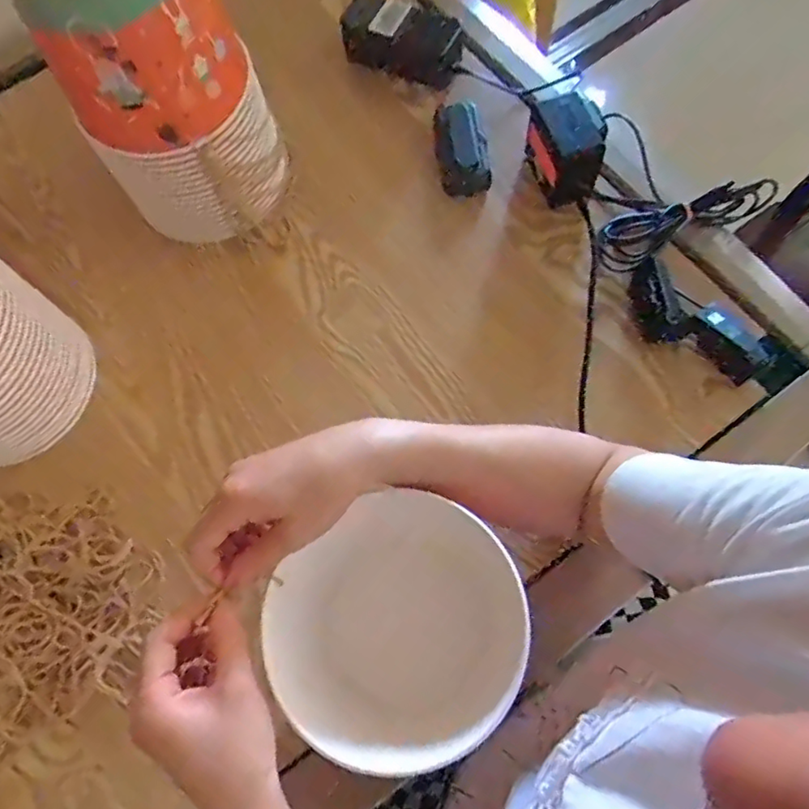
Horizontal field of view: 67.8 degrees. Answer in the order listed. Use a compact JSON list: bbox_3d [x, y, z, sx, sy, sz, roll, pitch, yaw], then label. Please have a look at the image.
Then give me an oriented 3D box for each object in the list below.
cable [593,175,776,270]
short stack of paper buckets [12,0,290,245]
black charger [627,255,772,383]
[{"bbox_3d":[0.276,-0.187,0.592,0.189,0.029,0.053,-27,72,-7],"label":"cable"},{"bbox_3d":[-0.211,-0.283,0.529,0.159,0.265,0.163,-22,71,-5],"label":"short stack of paper buckets"},{"bbox_3d":[0.261,-0.073,0.547,0.136,0.021,0.061,38,77,14],"label":"black charger"}]

